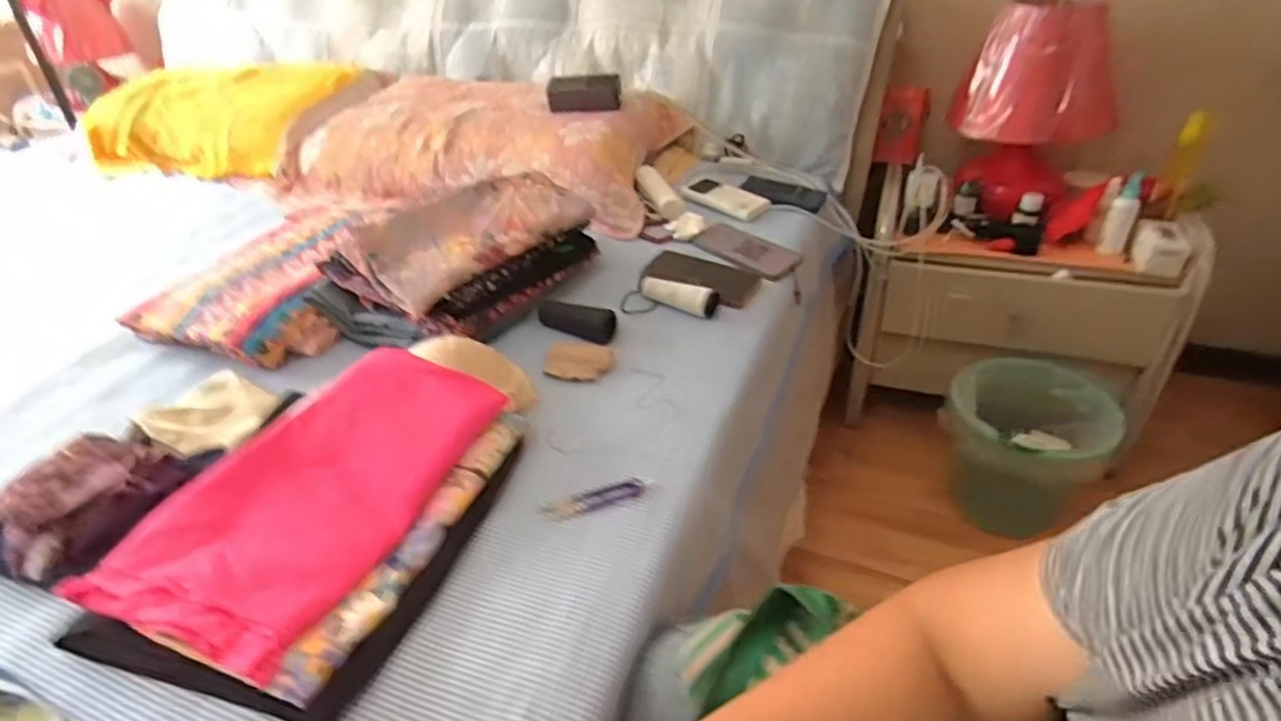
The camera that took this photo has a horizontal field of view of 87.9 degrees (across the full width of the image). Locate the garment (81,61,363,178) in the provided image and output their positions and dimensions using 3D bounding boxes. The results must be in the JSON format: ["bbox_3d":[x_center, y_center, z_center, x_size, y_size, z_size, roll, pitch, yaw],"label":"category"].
[{"bbox_3d":[-0.893,-0.520,1.405,0.546,0.140,0.316,9,39,16],"label":"garment"}]

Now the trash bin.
[{"bbox_3d":[0.673,0.156,1.191,0.249,0.249,0.229,24,44,31],"label":"trash bin"}]

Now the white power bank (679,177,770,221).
[{"bbox_3d":[0.141,-0.279,1.137,0.155,0.021,0.071,30,48,36],"label":"white power bank"}]

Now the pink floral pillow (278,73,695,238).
[{"bbox_3d":[-0.290,-0.405,1.240,0.688,0.130,0.430,12,40,20],"label":"pink floral pillow"}]

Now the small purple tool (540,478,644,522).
[{"bbox_3d":[-0.045,0.135,0.645,0.099,0.006,0.025,-14,38,-14],"label":"small purple tool"}]

